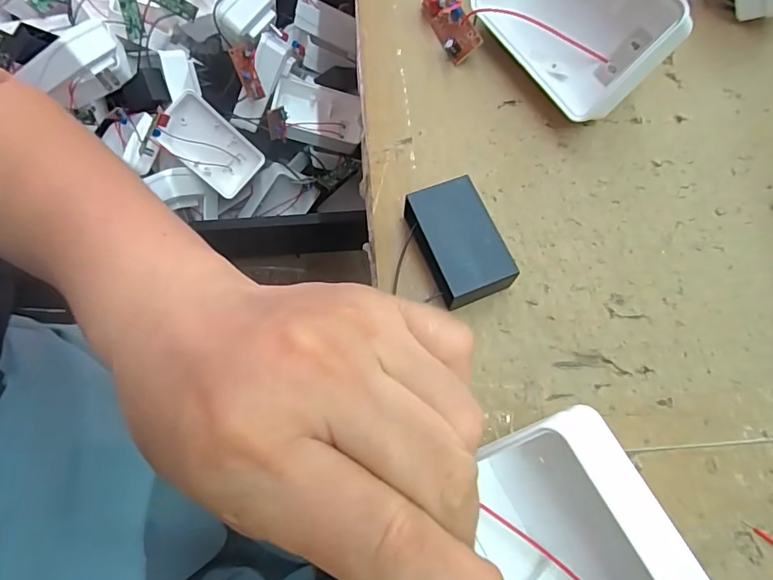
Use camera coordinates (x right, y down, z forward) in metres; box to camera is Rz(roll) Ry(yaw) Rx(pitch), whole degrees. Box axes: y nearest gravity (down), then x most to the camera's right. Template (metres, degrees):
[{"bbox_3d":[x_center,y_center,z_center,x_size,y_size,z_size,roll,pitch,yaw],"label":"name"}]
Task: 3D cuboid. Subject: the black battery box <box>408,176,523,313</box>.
[{"bbox_3d":[0.029,-0.017,0.191,0.030,0.019,0.049,-22,72,-7],"label":"black battery box"}]

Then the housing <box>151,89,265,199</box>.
[{"bbox_3d":[-0.168,-0.135,0.444,0.068,0.090,0.015,-37,32,27],"label":"housing"}]

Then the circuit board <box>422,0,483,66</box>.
[{"bbox_3d":[0.032,-0.135,0.234,0.019,0.012,0.043,-24,75,17],"label":"circuit board"}]

